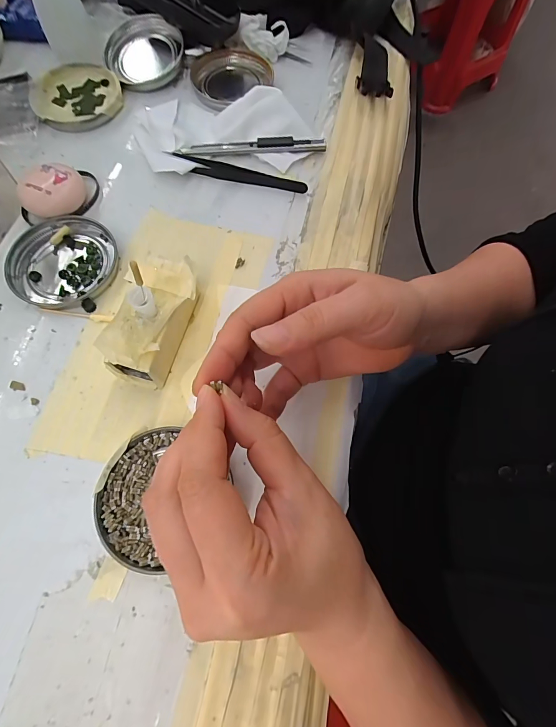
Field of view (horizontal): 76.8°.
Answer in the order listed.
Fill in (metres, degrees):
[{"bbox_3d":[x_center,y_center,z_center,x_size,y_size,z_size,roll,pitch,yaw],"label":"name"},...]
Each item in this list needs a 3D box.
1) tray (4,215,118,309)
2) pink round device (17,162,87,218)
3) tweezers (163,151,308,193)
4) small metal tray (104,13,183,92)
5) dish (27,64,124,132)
[{"bbox_3d":[-0.165,-0.078,0.268,0.076,0.008,0.076,-4,70,-3],"label":"tray"},{"bbox_3d":[-0.178,-0.135,0.279,0.047,0.024,0.038,-34,74,-12],"label":"pink round device"},{"bbox_3d":[-0.037,-0.162,0.299,0.123,0.007,0.015,17,71,5],"label":"tweezers"},{"bbox_3d":[-0.133,-0.302,0.339,0.074,0.023,0.071,34,73,10],"label":"small metal tray"},{"bbox_3d":[-0.186,-0.249,0.327,0.077,0.009,0.076,0,70,-1],"label":"dish"}]

